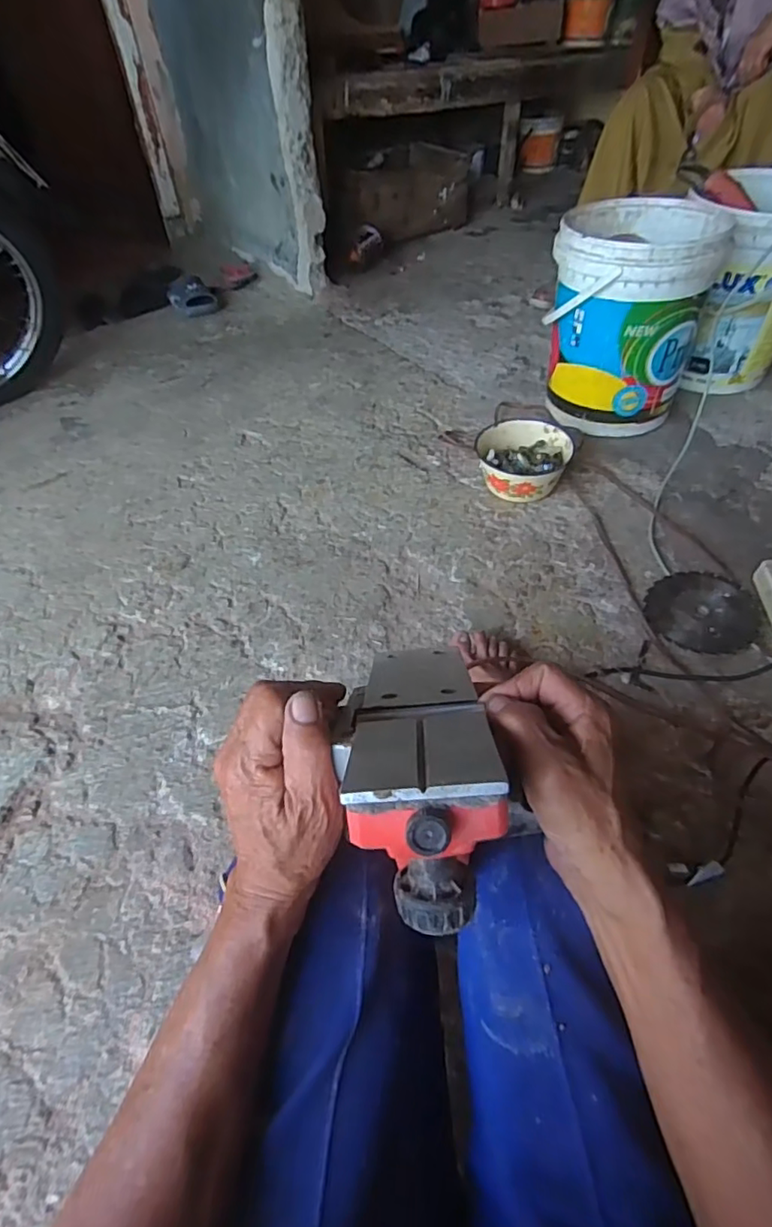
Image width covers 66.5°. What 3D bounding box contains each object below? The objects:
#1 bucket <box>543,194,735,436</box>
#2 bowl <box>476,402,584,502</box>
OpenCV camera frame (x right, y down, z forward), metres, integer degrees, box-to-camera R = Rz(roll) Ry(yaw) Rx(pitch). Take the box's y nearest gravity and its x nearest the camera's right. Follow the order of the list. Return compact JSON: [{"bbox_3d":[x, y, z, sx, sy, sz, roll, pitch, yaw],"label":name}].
[{"bbox_3d":[0.493,-0.610,1.238,0.289,0.369,0.312,16,53,16],"label":"bucket"},{"bbox_3d":[0.275,-0.312,1.180,0.184,0.093,0.208,19,53,18],"label":"bowl"}]

